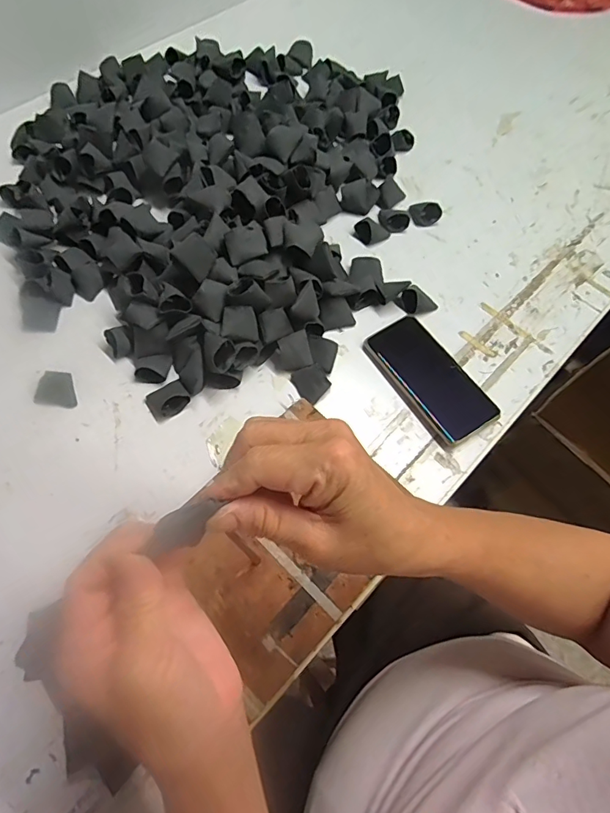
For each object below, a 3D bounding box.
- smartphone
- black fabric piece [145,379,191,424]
[{"bbox_3d":[0.140,-0.033,0.515,0.078,0.007,0.156,-31,69,-15],"label":"smartphone"},{"bbox_3d":[-0.151,-0.008,0.499,0.044,0.016,0.037,-30,69,-15],"label":"black fabric piece"}]

